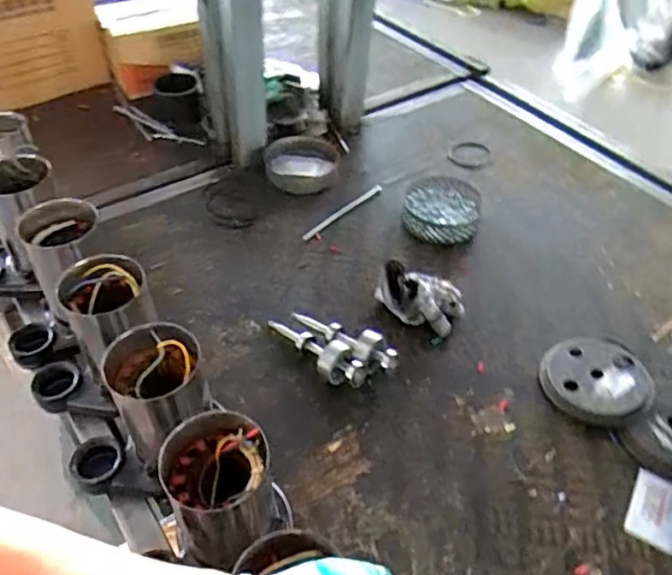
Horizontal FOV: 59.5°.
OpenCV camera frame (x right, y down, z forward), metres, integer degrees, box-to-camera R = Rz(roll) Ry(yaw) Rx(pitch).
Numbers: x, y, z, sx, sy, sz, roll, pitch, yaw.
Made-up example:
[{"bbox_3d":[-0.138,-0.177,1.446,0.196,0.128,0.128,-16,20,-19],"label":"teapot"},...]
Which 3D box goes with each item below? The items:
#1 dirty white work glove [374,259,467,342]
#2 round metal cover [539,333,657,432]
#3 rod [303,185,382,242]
[{"bbox_3d":[0.119,0.014,0.838,0.127,0.041,0.084,21,49,16],"label":"dirty white work glove"},{"bbox_3d":[0.335,0.116,0.758,0.128,0.027,0.136,2,46,-2],"label":"round metal cover"},{"bbox_3d":[0.012,-0.130,1.006,0.016,0.005,0.196,35,54,27],"label":"rod"}]

